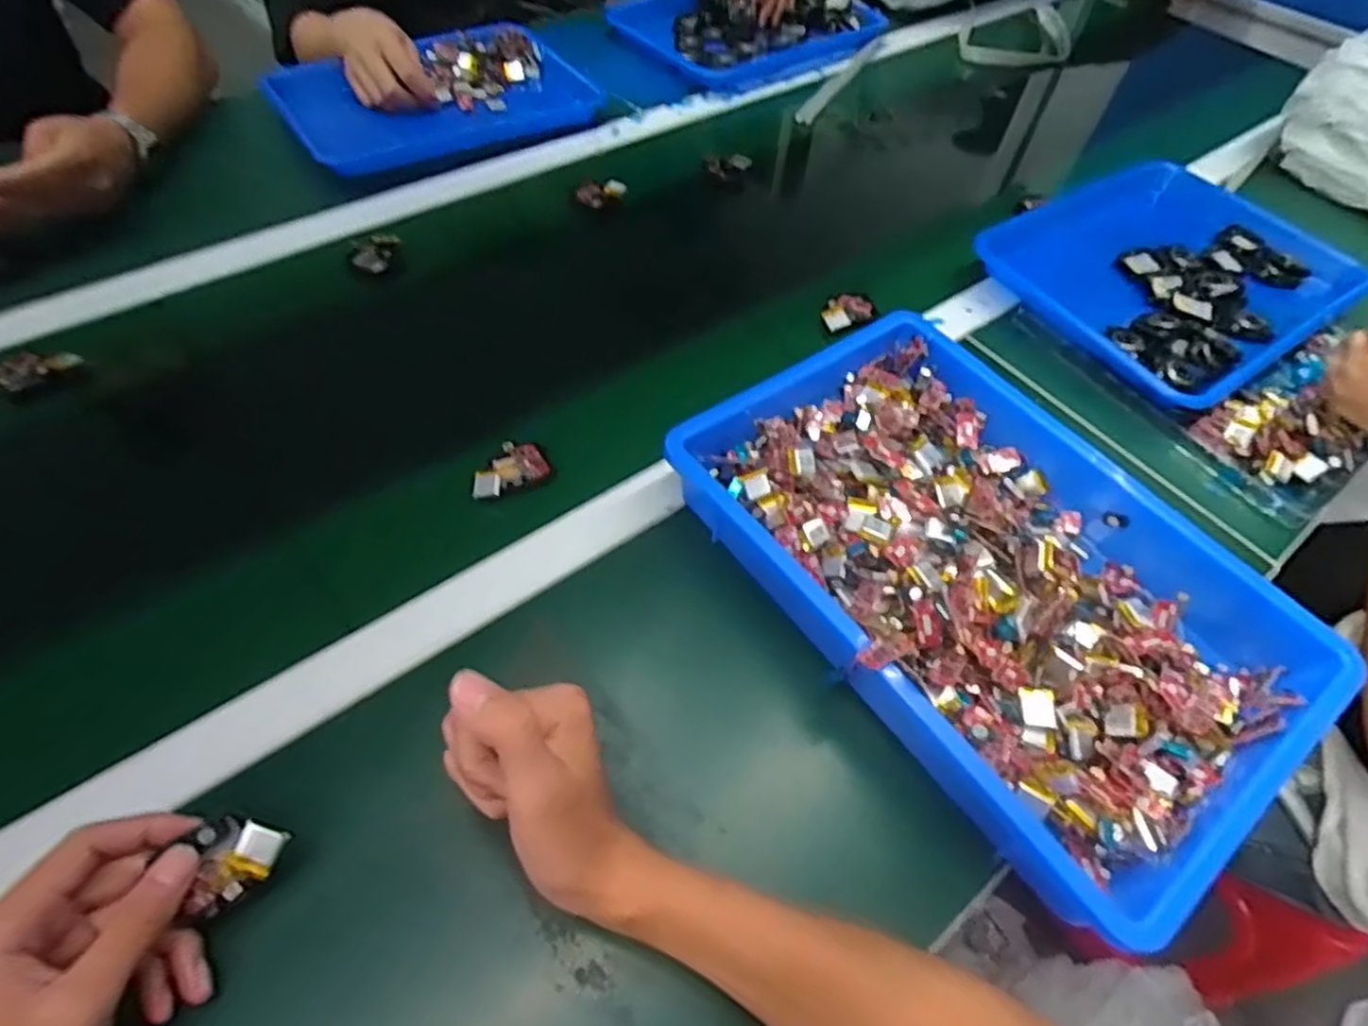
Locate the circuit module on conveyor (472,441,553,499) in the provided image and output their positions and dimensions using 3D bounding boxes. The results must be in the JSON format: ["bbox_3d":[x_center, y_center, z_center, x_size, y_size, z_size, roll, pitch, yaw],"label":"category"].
[{"bbox_3d":[-0.130,-0.034,0.528,0.059,0.008,0.035,-24,58,-21],"label":"circuit module on conveyor"}]

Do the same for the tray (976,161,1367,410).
[{"bbox_3d":[0.479,-0.241,0.711,0.345,0.044,0.268,-29,59,-24],"label":"tray"}]

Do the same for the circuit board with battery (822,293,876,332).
[{"bbox_3d":[0.148,-0.185,0.656,0.060,0.008,0.038,-26,59,-23],"label":"circuit board with battery"}]

